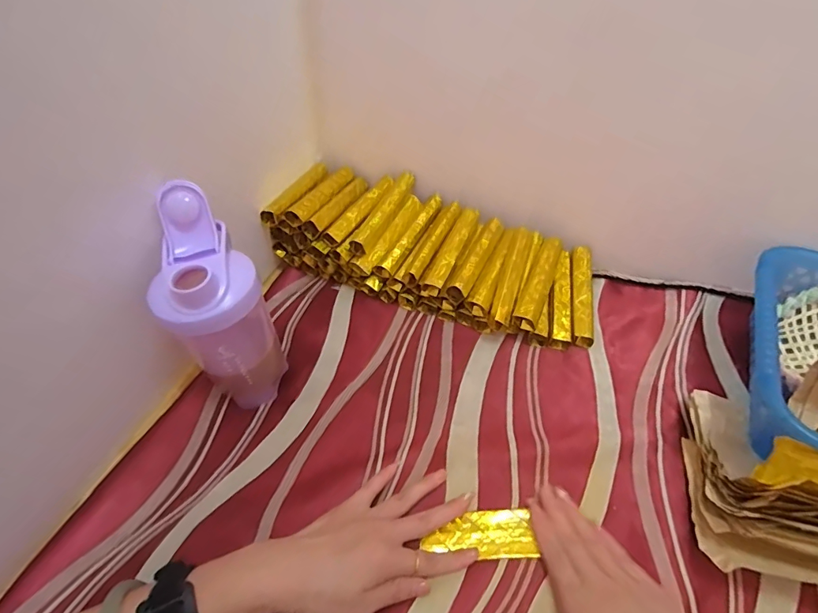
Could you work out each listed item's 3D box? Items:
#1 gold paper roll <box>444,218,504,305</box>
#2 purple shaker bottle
[{"bbox_3d":[0.081,-0.061,0.524,0.024,0.017,0.132,19,52,21],"label":"gold paper roll"},{"bbox_3d":[-0.174,0.008,0.411,0.084,0.193,0.100,-37,55,-25],"label":"purple shaker bottle"}]

